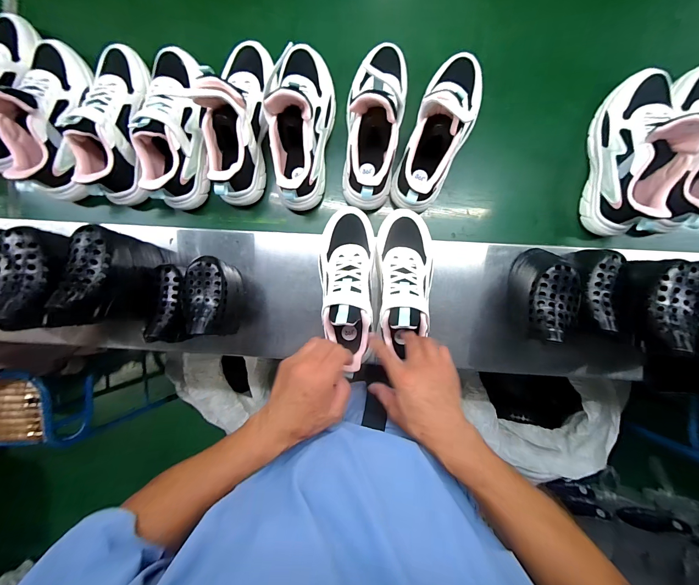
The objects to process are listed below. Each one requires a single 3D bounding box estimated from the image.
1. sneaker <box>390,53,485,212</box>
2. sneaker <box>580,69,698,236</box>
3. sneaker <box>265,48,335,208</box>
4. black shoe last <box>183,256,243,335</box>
[{"bbox_3d":[0.154,-0.268,0.512,0.098,0.134,0.265,22,95,2],"label":"sneaker"},{"bbox_3d":[0.472,-0.231,0.511,0.095,0.131,0.263,7,95,3],"label":"sneaker"},{"bbox_3d":[-0.080,-0.282,0.527,0.087,0.137,0.262,6,94,3],"label":"sneaker"},{"bbox_3d":[-0.223,0.005,0.536,0.070,0.146,0.124,9,95,3],"label":"black shoe last"}]

